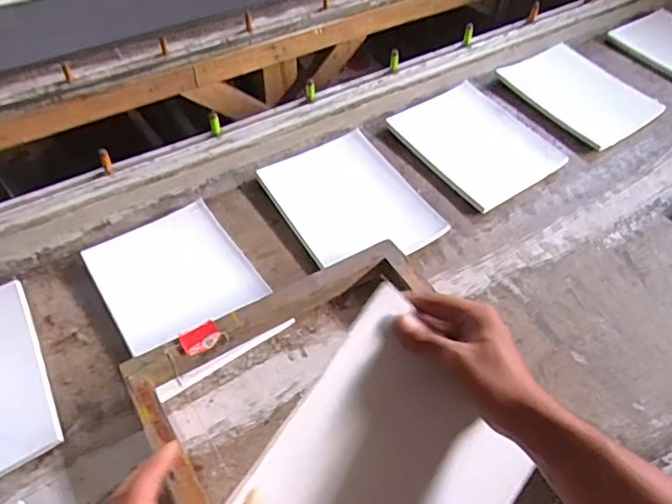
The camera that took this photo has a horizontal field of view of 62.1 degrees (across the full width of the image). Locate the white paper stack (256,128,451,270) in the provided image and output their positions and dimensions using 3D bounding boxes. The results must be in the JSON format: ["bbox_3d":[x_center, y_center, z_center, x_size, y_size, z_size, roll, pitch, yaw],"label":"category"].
[{"bbox_3d":[0.024,-0.086,0.920,0.216,0.020,0.272,-24,57,-21],"label":"white paper stack"}]

